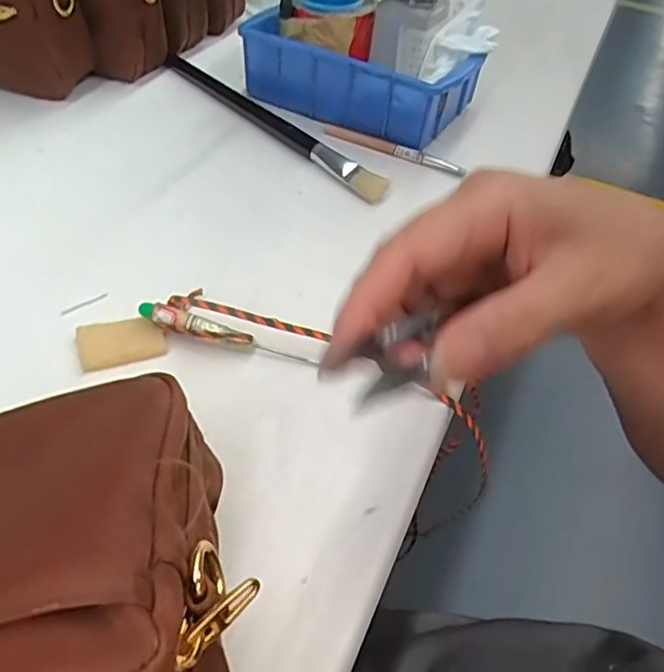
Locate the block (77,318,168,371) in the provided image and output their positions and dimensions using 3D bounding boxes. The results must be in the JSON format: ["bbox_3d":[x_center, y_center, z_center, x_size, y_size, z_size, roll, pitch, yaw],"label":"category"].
[{"bbox_3d":[-0.119,0.004,0.343,0.047,0.004,0.028,-8,65,-12],"label":"block"}]

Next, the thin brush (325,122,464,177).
[{"bbox_3d":[0.050,-0.158,0.504,0.126,0.011,0.010,25,49,15],"label":"thin brush"}]

